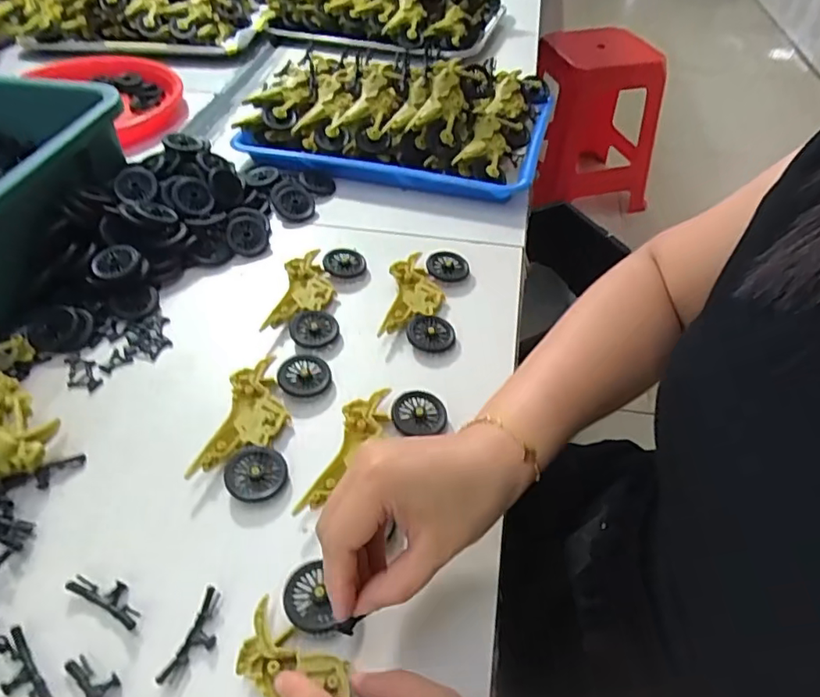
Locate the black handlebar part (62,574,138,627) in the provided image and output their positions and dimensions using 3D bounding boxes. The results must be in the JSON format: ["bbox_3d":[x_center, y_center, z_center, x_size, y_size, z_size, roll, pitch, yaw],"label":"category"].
[{"bbox_3d":[-0.166,0.135,0.309,0.046,0.004,0.016,21,49,16],"label":"black handlebar part"}]

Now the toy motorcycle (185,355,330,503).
[{"bbox_3d":[-0.102,0.048,0.391,0.061,0.013,0.118,12,47,8],"label":"toy motorcycle"}]

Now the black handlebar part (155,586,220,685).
[{"bbox_3d":[-0.111,0.152,0.294,0.018,0.004,0.049,16,48,11],"label":"black handlebar part"}]

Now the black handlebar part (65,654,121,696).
[{"bbox_3d":[-0.153,0.168,0.277,0.017,0.004,0.047,-35,57,-30],"label":"black handlebar part"}]

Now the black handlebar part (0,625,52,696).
[{"bbox_3d":[-0.196,0.163,0.281,0.017,0.004,0.048,-33,57,-29],"label":"black handlebar part"}]

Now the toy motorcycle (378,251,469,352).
[{"bbox_3d":[0.012,-0.043,0.483,0.063,0.018,0.118,10,47,6],"label":"toy motorcycle"}]

